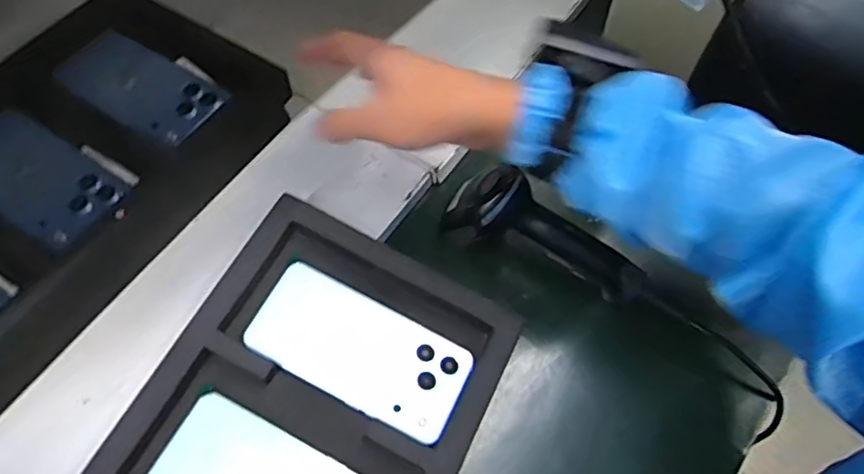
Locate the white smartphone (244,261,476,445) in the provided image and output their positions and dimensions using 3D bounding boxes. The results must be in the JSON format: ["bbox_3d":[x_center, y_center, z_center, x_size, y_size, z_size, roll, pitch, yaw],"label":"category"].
[{"bbox_3d":[-0.053,0.084,0.428,0.161,0.013,0.076,27,68,6],"label":"white smartphone"}]

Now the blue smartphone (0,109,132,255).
[{"bbox_3d":[-0.317,-0.049,0.452,0.142,0.012,0.071,30,66,16],"label":"blue smartphone"}]

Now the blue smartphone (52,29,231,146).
[{"bbox_3d":[-0.256,-0.133,0.500,0.143,0.006,0.073,29,66,15],"label":"blue smartphone"}]

